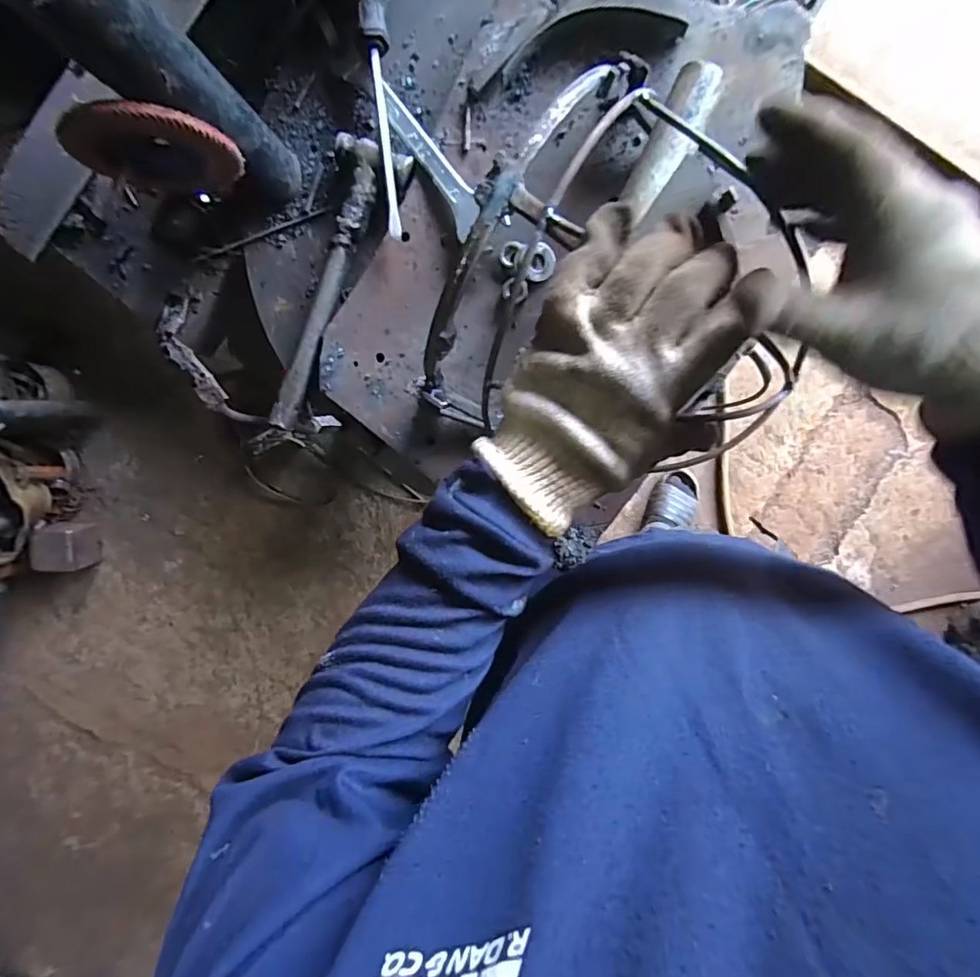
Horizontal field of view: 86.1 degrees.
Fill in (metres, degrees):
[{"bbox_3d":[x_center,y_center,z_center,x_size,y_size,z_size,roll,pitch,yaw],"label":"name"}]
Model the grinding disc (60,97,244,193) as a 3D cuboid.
[{"bbox_3d":[-0.209,-0.210,0.324,0.091,0.081,0.016,-5,97,3],"label":"grinding disc"}]

